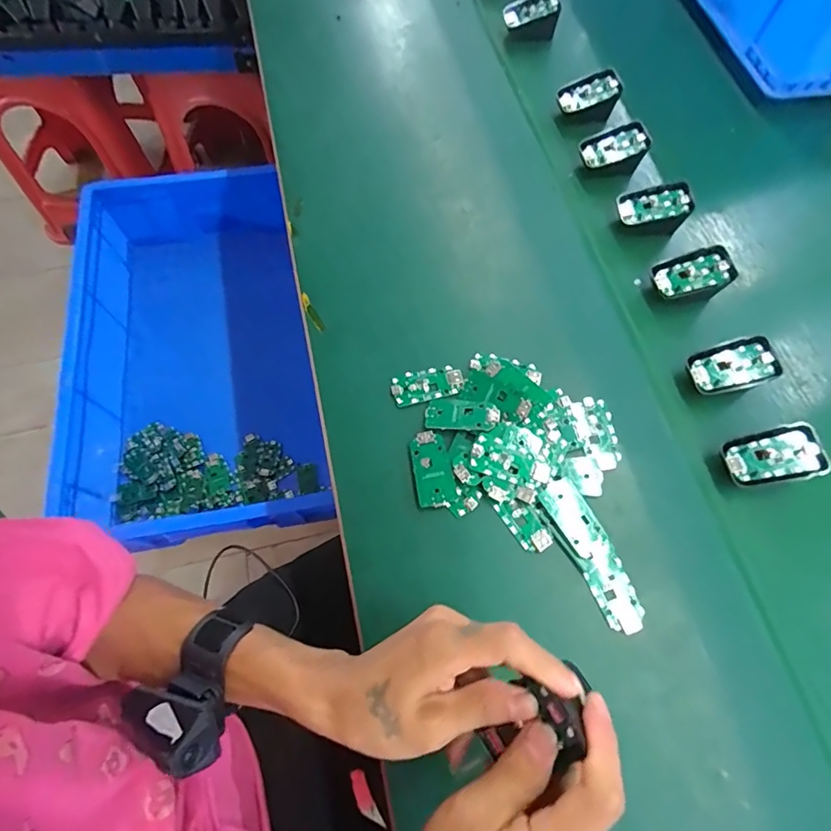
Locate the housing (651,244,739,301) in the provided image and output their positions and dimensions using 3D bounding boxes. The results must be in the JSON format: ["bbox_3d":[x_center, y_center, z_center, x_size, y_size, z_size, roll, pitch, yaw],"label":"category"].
[{"bbox_3d":[0.267,-0.134,0.481,0.066,0.045,0.040,-10,66,-5],"label":"housing"}]

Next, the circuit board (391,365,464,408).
[{"bbox_3d":[0.011,-0.027,0.446,0.064,0.008,0.032,-11,66,-5],"label":"circuit board"}]

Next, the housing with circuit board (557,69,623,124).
[{"bbox_3d":[0.205,-0.380,0.584,0.068,0.041,0.050,-15,66,-7],"label":"housing with circuit board"}]

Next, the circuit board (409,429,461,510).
[{"bbox_3d":[0.015,0.044,0.411,0.033,0.005,0.064,-8,66,-4],"label":"circuit board"}]

